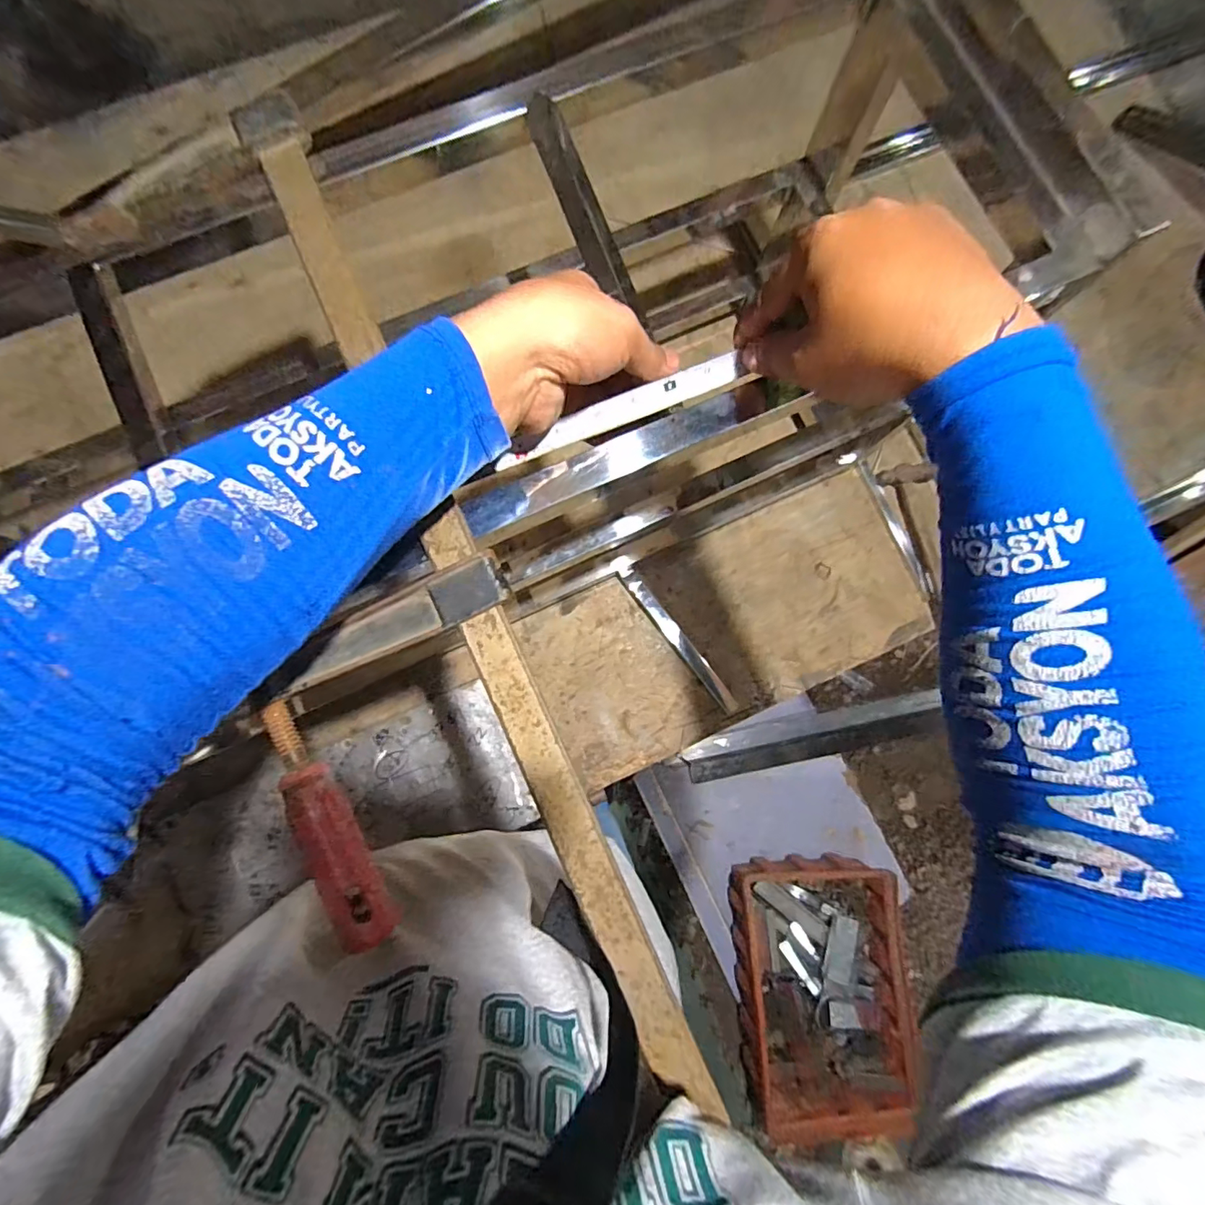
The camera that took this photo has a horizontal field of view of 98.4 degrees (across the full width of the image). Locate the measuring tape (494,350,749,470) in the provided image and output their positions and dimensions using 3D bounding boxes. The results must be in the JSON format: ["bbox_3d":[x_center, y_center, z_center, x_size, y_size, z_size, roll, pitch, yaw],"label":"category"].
[{"bbox_3d":[0.011,-0.122,0.334,0.164,0.005,0.019,-23,119,-1],"label":"measuring tape"}]

